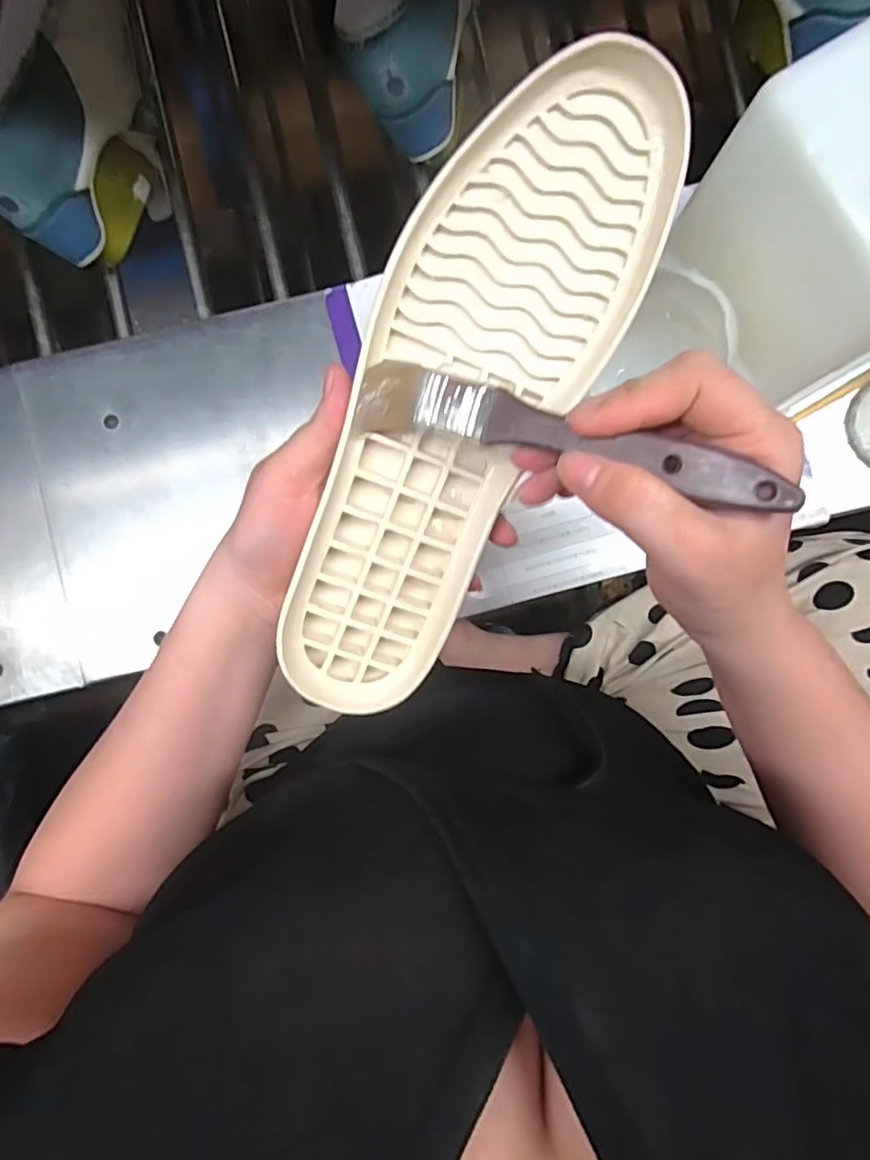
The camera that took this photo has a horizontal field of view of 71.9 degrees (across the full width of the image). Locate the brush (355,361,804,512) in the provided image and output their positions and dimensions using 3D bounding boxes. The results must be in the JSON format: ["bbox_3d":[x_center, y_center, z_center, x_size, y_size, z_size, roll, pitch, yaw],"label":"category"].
[{"bbox_3d":[0.047,-0.054,0.237,0.171,0.018,0.026,20,86,20],"label":"brush"}]

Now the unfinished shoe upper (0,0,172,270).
[{"bbox_3d":[-0.261,-0.354,0.427,0.085,0.118,0.242,0,89,2],"label":"unfinished shoe upper"}]

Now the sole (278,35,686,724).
[{"bbox_3d":[0.010,-0.074,0.281,0.096,0.030,0.298,22,102,-12],"label":"sole"}]

